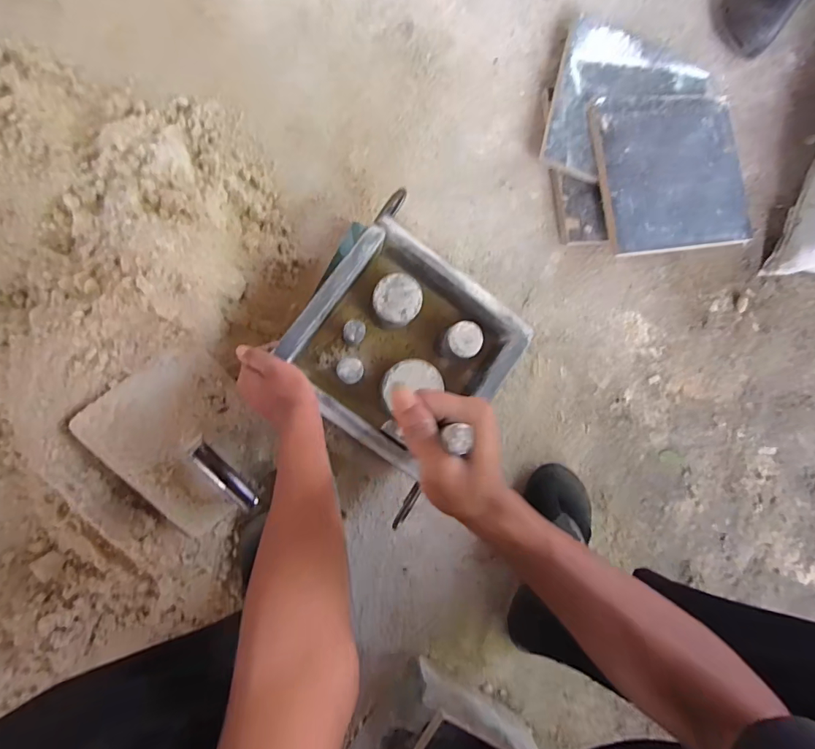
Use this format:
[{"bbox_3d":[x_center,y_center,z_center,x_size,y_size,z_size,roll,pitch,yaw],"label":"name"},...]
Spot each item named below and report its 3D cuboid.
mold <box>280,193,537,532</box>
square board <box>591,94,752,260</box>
[{"bbox_3d":[-0.010,-0.032,0.586,0.236,0.084,0.231,37,83,-6],"label":"mold"},{"bbox_3d":[0.414,-0.313,0.708,0.244,0.019,0.235,-11,90,-9],"label":"square board"}]

